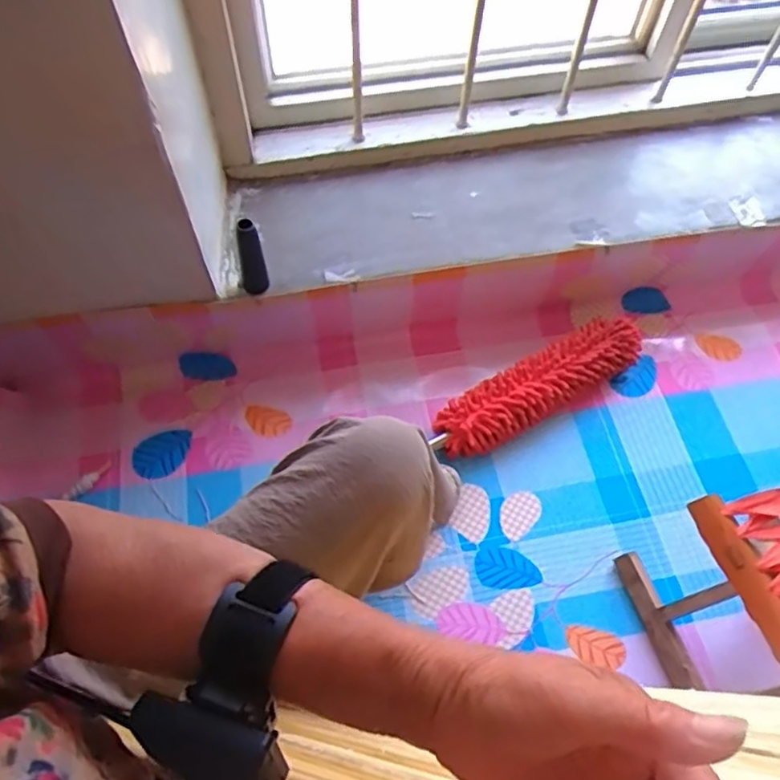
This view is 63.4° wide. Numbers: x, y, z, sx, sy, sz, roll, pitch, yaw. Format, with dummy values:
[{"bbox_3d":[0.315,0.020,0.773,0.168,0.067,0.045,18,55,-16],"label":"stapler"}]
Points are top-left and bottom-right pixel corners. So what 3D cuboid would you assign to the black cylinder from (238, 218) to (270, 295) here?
[{"bbox_3d":[-0.197,-0.182,0.892,0.037,0.131,0.028,-16,62,-10],"label":"black cylinder"}]

